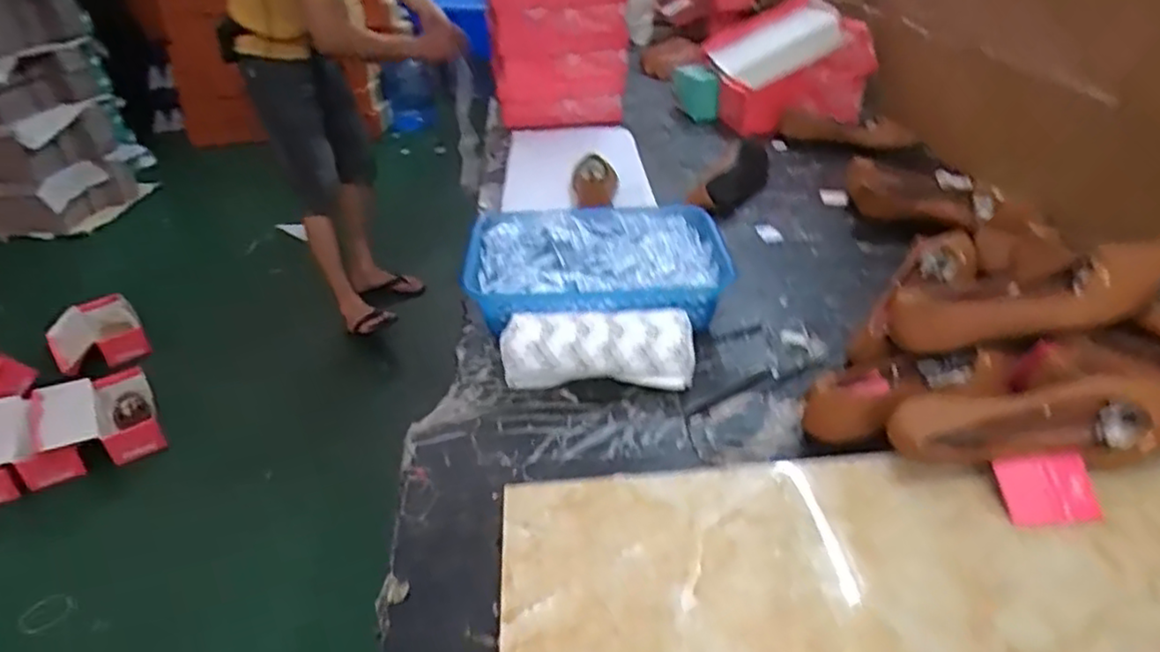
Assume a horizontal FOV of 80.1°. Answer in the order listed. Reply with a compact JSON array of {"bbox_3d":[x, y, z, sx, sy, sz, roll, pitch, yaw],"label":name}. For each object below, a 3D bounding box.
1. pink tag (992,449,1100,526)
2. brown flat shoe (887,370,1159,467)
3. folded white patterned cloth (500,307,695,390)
[{"bbox_3d":[0.395,0.139,0.585,0.076,0.004,0.060,-6,52,4],"label":"pink tag"},{"bbox_3d":[0.410,0.084,0.609,0.265,0.055,0.066,-2,33,3],"label":"brown flat shoe"},{"bbox_3d":[0.019,0.027,0.763,0.208,0.070,0.081,-5,33,-2],"label":"folded white patterned cloth"}]

